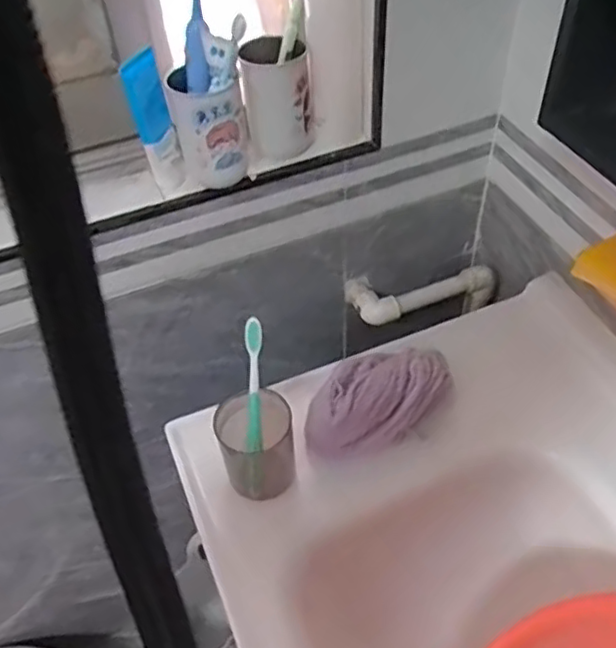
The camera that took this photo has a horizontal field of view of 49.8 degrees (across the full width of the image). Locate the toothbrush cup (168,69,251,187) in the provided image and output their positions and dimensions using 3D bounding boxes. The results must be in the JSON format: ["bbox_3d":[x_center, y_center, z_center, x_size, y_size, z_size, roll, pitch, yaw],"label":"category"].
[{"bbox_3d":[-0.113,-0.223,0.773,0.078,0.125,0.085,-2,48,2],"label":"toothbrush cup"}]

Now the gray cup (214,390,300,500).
[{"bbox_3d":[-0.050,0.123,0.674,0.074,0.081,0.075,-2,48,2],"label":"gray cup"}]

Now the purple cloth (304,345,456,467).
[{"bbox_3d":[0.073,0.074,0.713,0.102,0.054,0.184,35,59,29],"label":"purple cloth"}]

